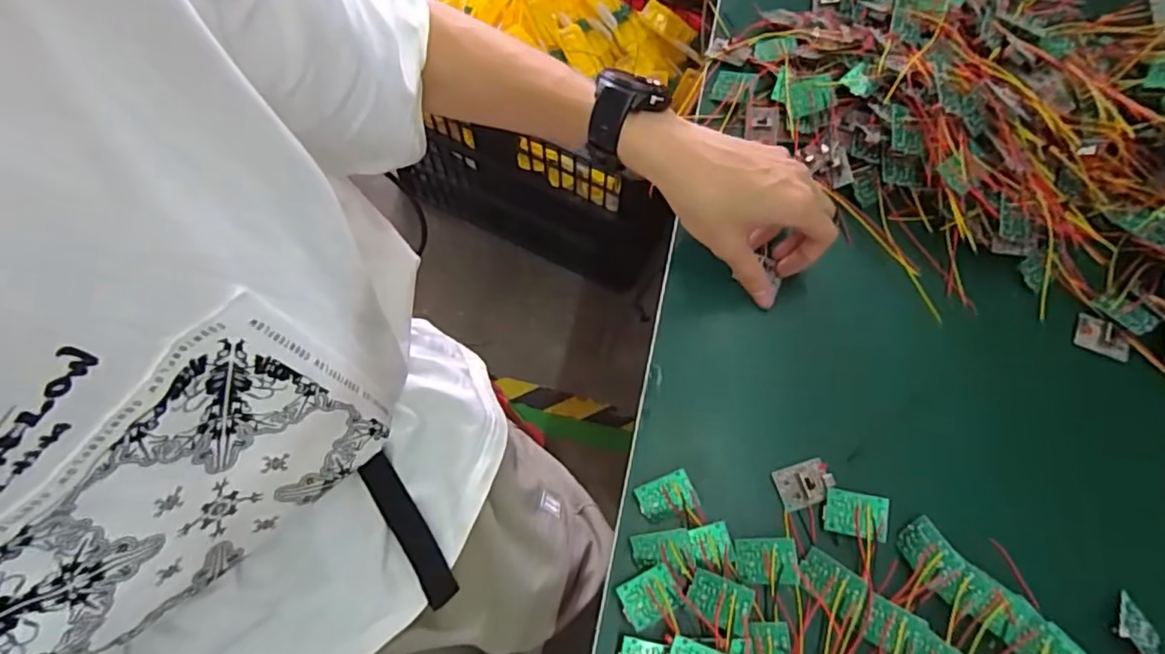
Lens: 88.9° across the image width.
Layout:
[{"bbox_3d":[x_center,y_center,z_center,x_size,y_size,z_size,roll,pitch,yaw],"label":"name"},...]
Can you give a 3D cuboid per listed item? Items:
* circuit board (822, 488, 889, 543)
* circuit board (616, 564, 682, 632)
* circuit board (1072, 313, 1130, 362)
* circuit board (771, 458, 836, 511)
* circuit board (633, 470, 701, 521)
[{"bbox_3d":[0.171,0.117,0.371,0.036,0.005,0.027,6,75,20],"label":"circuit board"},{"bbox_3d":[0.040,0.161,0.351,0.033,0.004,0.027,-21,70,-10],"label":"circuit board"},{"bbox_3d":[0.373,0.008,0.425,0.035,0.004,0.024,24,86,19],"label":"circuit board"},{"bbox_3d":[0.144,0.101,0.381,0.035,0.009,0.026,-13,69,-7],"label":"circuit board"},{"bbox_3d":[0.053,0.109,0.377,0.036,0.004,0.026,-22,91,11],"label":"circuit board"}]

